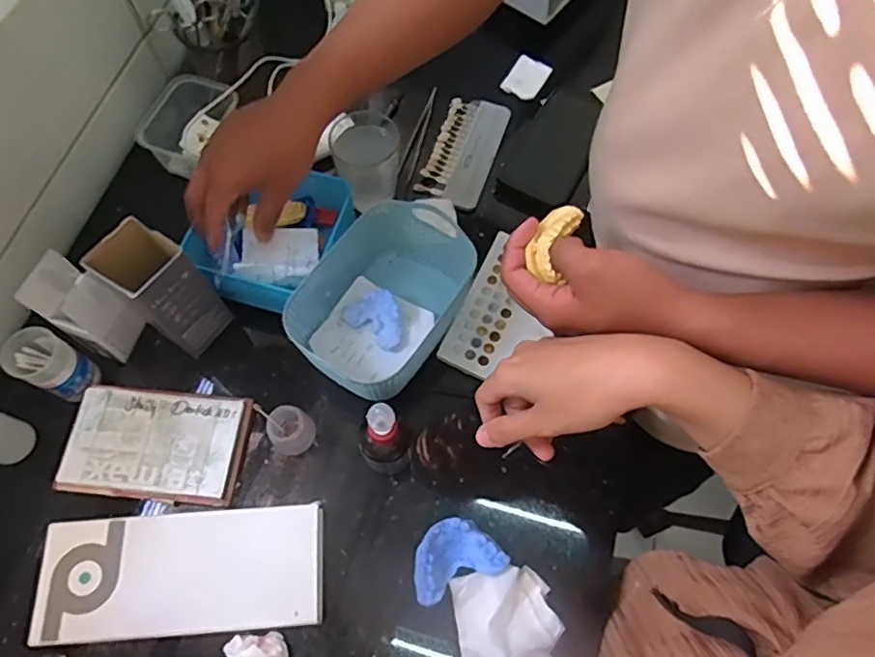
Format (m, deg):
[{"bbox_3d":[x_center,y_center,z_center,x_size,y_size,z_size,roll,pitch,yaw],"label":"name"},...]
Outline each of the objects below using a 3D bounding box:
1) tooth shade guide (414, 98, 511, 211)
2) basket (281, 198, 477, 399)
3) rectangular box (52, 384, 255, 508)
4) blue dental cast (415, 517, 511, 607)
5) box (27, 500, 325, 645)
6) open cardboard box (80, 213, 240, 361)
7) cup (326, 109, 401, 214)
[{"bbox_3d":[0.031,-0.201,0.660,0.068,0.012,0.151,18,67,7],"label":"tooth shade guide"},{"bbox_3d":[-0.050,-0.031,0.538,0.129,0.069,0.170,28,69,12],"label":"basket"},{"bbox_3d":[-0.245,0.102,0.515,0.147,0.013,0.093,5,66,2],"label":"rectangular box"},{"bbox_3d":[0.013,0.185,0.479,0.073,0.025,0.052,-22,68,-10],"label":"blue dental cast"},{"bbox_3d":[-0.199,0.195,0.469,0.213,0.030,0.089,-4,66,-2],"label":"box"},{"bbox_3d":[-0.230,-0.029,0.501,0.063,0.124,0.060,35,70,14],"label":"open cardboard box"},{"bbox_3d":[-0.069,-0.164,0.580,0.062,0.089,0.057,0,66,0],"label":"cup"}]

